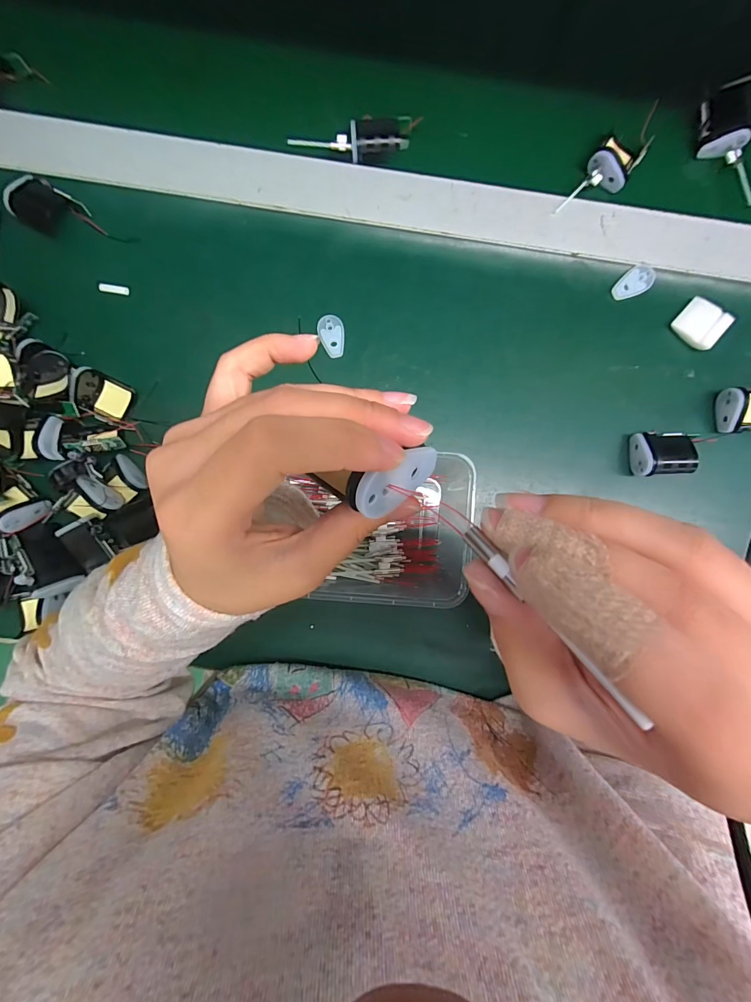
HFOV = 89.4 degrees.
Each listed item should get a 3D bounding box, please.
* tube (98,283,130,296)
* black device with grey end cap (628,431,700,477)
[{"bbox_3d":[-0.223,-0.181,0.324,0.023,0.004,0.007,2,89,-16],"label":"tube"},{"bbox_3d":[0.242,-0.039,0.319,0.045,0.030,0.036,-1,90,0],"label":"black device with grey end cap"}]

